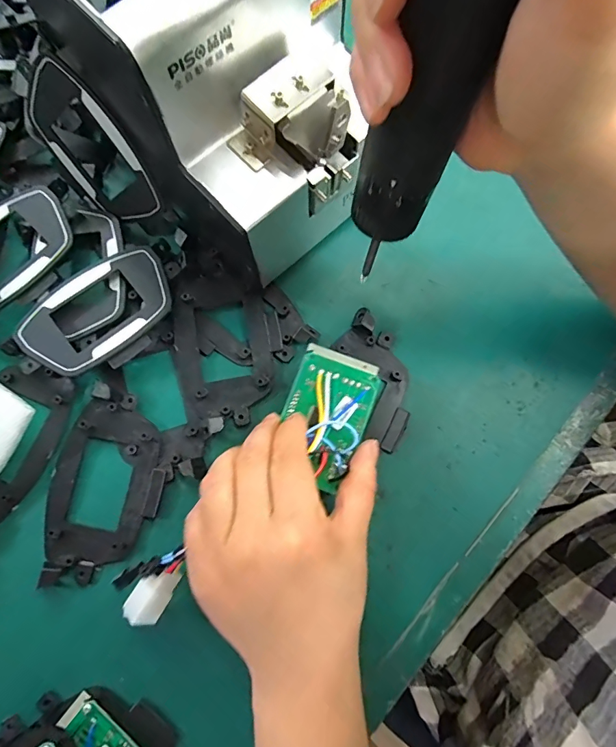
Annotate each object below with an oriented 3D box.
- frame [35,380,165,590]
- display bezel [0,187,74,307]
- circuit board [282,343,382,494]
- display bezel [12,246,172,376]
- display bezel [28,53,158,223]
[{"bbox_3d":[-0.129,0.070,0.267,0.067,0.011,0.118,10,79,1],"label":"frame"},{"bbox_3d":[-0.211,-0.084,0.289,0.102,0.007,0.064,-42,82,-8],"label":"display bezel"},{"bbox_3d":[0.010,0.024,0.251,0.049,0.015,0.078,21,79,3],"label":"circuit board"},{"bbox_3d":[-0.139,-0.040,0.284,0.101,0.013,0.063,-35,81,-7],"label":"display bezel"},{"bbox_3d":[-0.142,-0.147,0.281,0.099,0.065,0.009,49,43,-22],"label":"display bezel"}]

